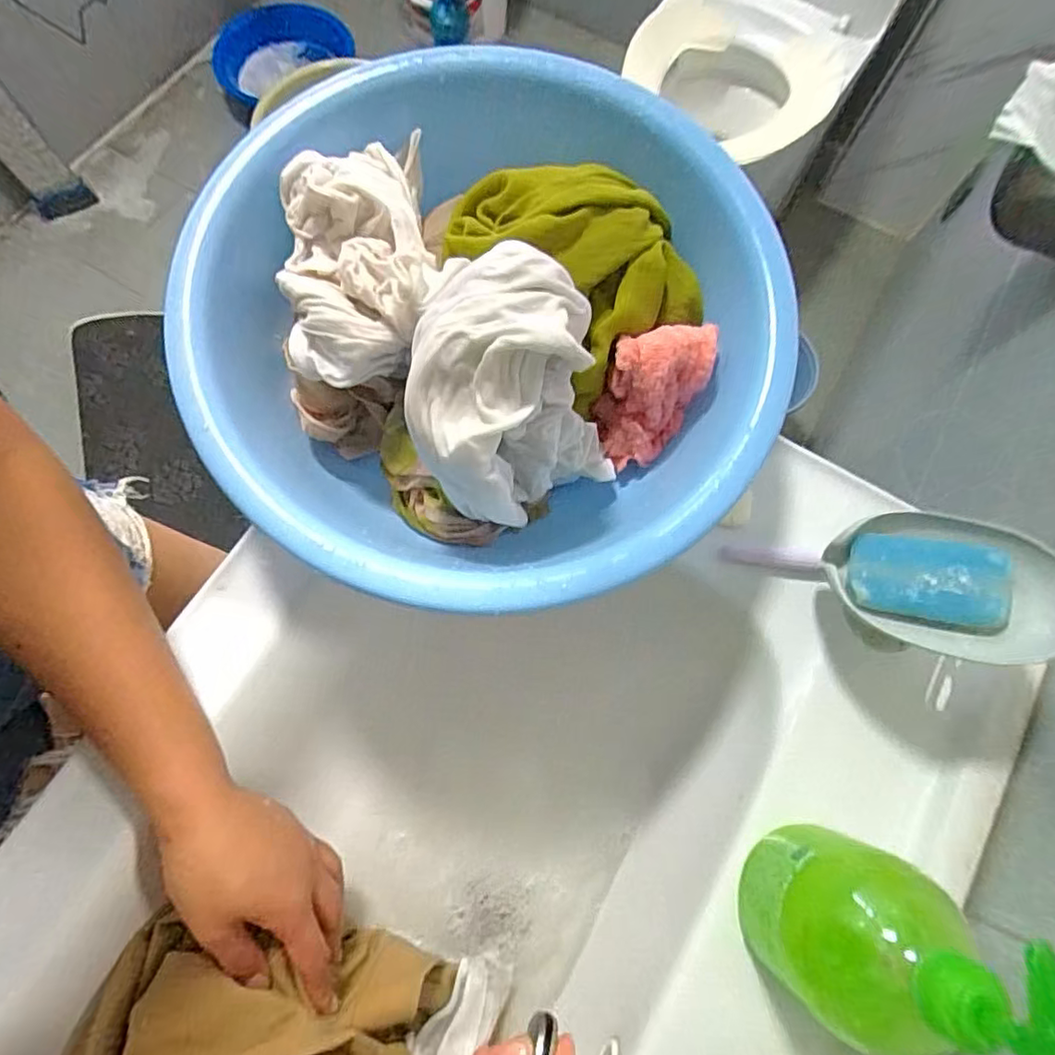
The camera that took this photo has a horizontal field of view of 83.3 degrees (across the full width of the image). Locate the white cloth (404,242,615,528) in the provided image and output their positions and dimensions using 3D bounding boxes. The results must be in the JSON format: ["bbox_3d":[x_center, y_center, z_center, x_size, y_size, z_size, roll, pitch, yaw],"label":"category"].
[{"bbox_3d":[-0.019,-0.073,0.328,0.105,0.124,0.117,-35,77,-11],"label":"white cloth"}]

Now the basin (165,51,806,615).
[{"bbox_3d":[-0.032,-0.116,0.354,0.319,0.138,0.330,2,73,-1],"label":"basin"}]

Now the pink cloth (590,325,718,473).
[{"bbox_3d":[0.075,-0.082,0.373,0.057,0.091,0.030,10,39,-6],"label":"pink cloth"}]

